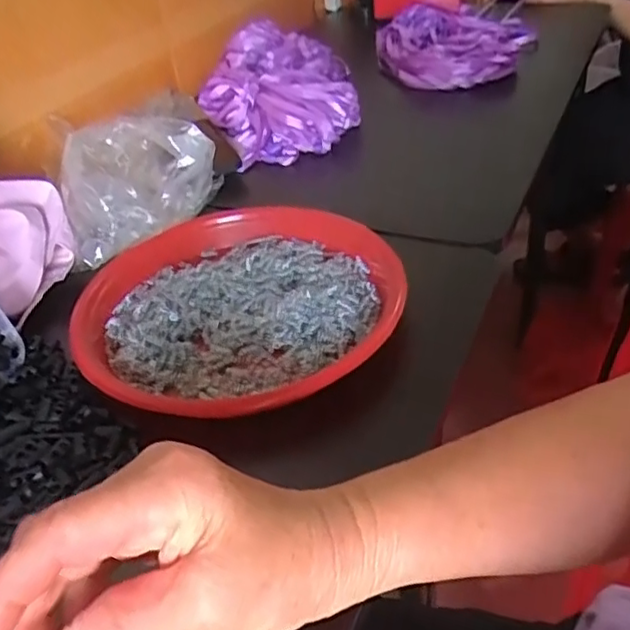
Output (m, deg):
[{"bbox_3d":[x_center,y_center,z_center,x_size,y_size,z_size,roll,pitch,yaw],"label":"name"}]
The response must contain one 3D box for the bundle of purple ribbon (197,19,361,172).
[{"bbox_3d":[-0.044,-0.276,0.756,0.180,0.078,0.233,-10,38,-3],"label":"bundle of purple ribbon"}]

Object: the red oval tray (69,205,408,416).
[{"bbox_3d":[-0.054,-0.013,0.473,0.231,0.032,0.226,-5,38,3],"label":"red oval tray"}]

